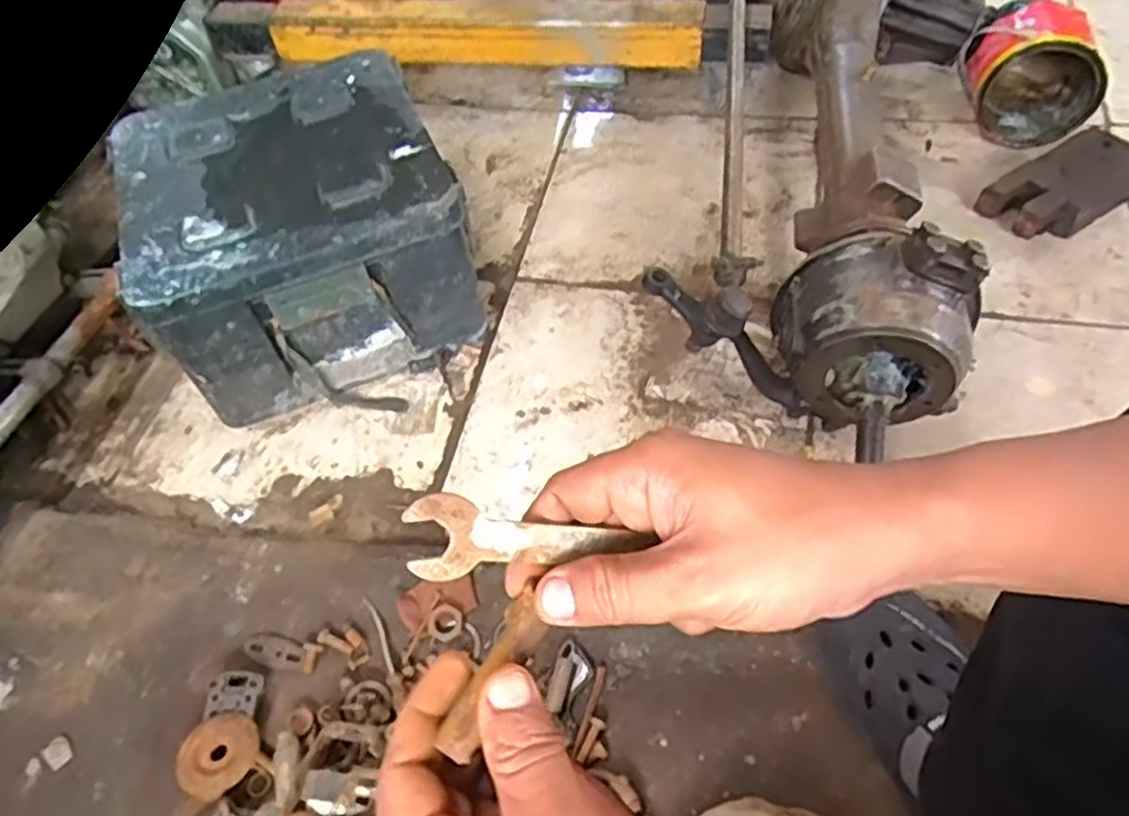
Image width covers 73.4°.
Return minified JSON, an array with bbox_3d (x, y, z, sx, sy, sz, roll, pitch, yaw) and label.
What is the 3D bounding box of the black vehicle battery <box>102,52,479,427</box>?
[{"bbox_3d":[-0.321,-0.215,0.958,0.357,0.231,0.360,-19,55,-9],"label":"black vehicle battery"}]

